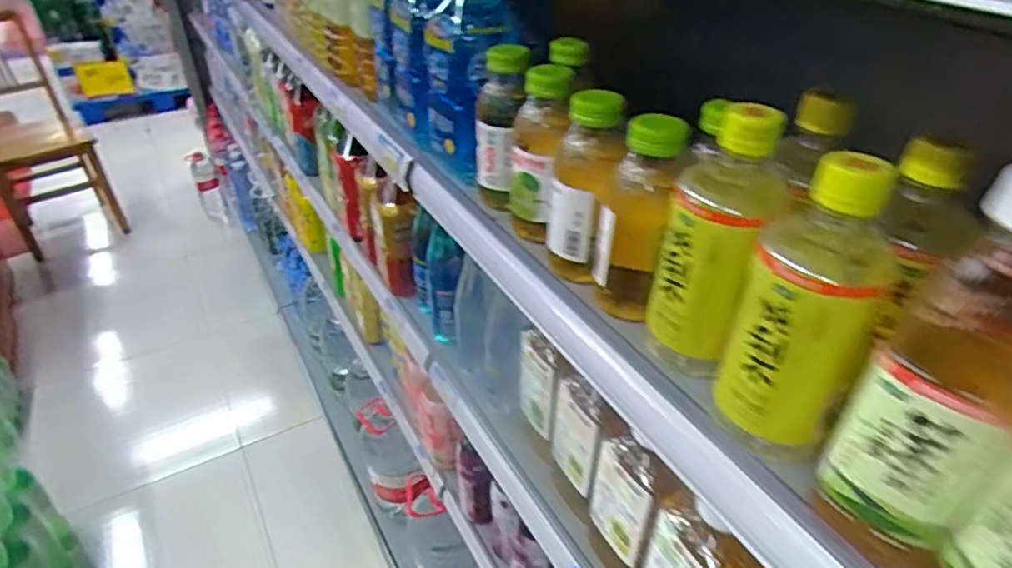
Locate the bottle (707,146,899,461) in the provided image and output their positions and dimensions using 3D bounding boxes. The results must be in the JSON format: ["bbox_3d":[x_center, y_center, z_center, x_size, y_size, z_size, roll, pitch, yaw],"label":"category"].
[{"bbox_3d":[0.161,0.013,0.341,0.064,0.167,0.073,18,40,23],"label":"bottle"}]

